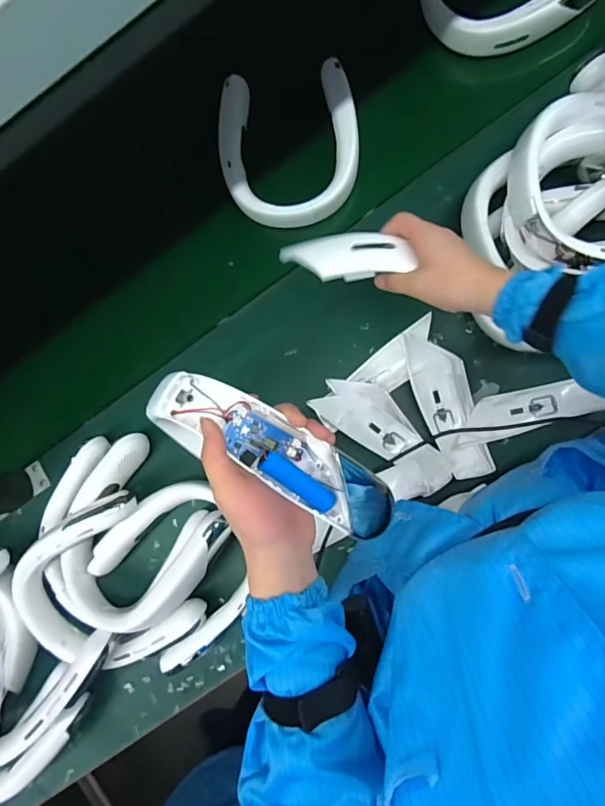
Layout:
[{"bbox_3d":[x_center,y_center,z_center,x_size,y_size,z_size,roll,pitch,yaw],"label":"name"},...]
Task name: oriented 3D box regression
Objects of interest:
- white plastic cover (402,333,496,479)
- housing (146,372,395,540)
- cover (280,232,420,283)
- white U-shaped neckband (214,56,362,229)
[{"bbox_3d":[0.174,0.001,0.548,0.064,0.036,0.174,-18,85,5],"label":"white plastic cover"},{"bbox_3d":[-0.019,0.040,0.371,0.209,0.069,0.055,31,90,-10],"label":"housing"},{"bbox_3d":[0.040,-0.146,0.461,0.136,0.020,0.048,7,87,18],"label":"cover"},{"bbox_3d":[-0.017,-0.335,0.601,0.176,0.029,0.197,-5,86,6],"label":"white U-shaped neckband"}]

